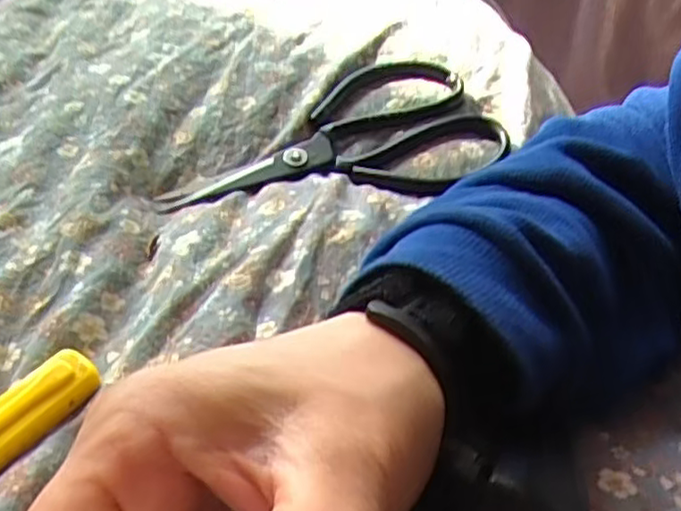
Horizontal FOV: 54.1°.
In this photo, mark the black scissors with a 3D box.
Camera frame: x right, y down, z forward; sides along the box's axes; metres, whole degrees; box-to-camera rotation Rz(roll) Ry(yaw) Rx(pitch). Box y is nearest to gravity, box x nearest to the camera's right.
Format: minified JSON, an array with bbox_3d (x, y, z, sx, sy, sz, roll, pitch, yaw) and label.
[{"bbox_3d":[-0.002,-0.067,0.346,0.177,0.028,0.096,-6,44,-13],"label":"black scissors"}]

